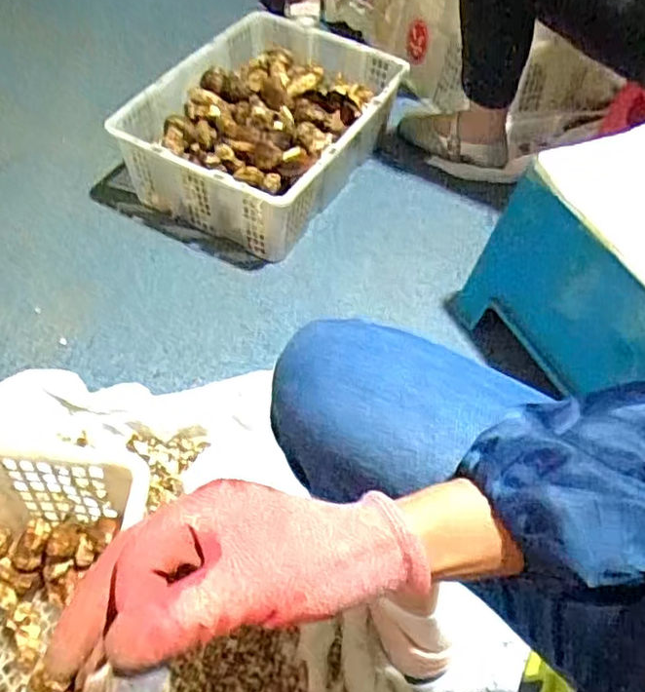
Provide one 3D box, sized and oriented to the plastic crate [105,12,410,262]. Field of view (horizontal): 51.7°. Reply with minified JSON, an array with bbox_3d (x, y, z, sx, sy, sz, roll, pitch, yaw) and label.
[{"bbox_3d":[-0.088,-0.390,1.220,0.340,0.189,0.499,29,56,18],"label":"plastic crate"}]

